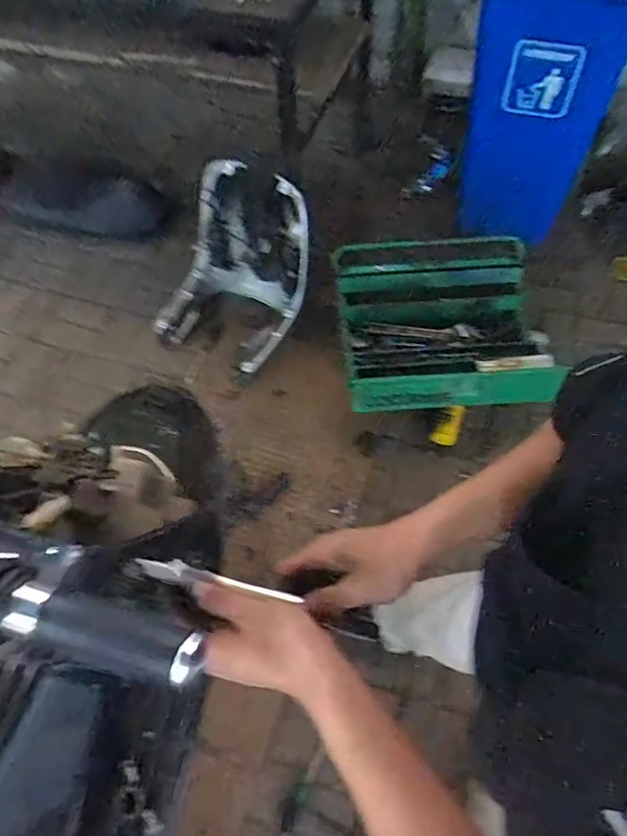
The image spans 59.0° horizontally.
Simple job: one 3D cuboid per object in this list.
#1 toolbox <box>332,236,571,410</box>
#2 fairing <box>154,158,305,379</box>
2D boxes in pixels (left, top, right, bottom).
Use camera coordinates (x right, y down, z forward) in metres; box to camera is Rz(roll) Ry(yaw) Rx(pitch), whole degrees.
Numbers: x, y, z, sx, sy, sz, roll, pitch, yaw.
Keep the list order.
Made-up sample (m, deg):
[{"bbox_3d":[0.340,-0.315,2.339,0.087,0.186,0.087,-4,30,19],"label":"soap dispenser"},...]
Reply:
[{"bbox_3d":[0.392,-0.260,1.626,0.613,0.215,0.574,-5,58,-2],"label":"toolbox"},{"bbox_3d":[-0.242,-0.464,1.695,0.417,0.429,0.413,23,61,15],"label":"fairing"}]

